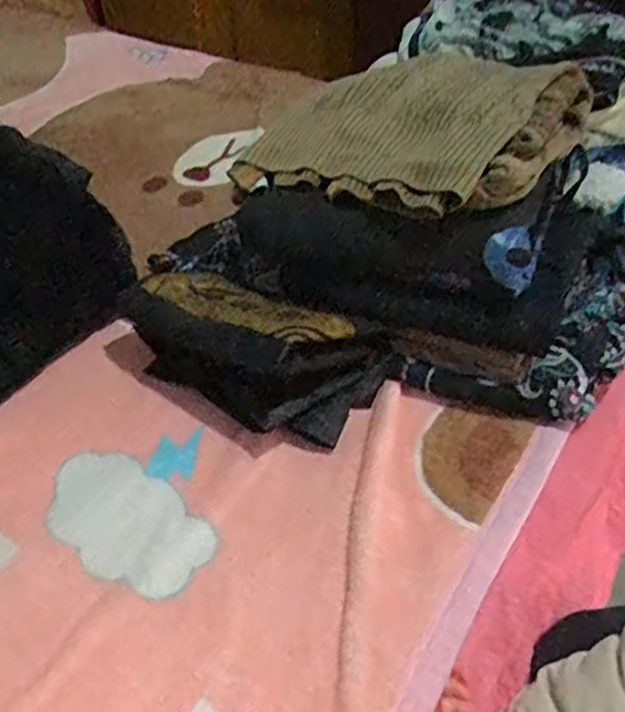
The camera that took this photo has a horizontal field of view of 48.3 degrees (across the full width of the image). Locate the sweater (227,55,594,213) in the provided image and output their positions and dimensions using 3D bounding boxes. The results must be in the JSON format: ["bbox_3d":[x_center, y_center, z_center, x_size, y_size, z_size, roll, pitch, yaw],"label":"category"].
[{"bbox_3d":[0.071,-0.177,0.529,0.227,0.079,0.171,28,49,28],"label":"sweater"}]

